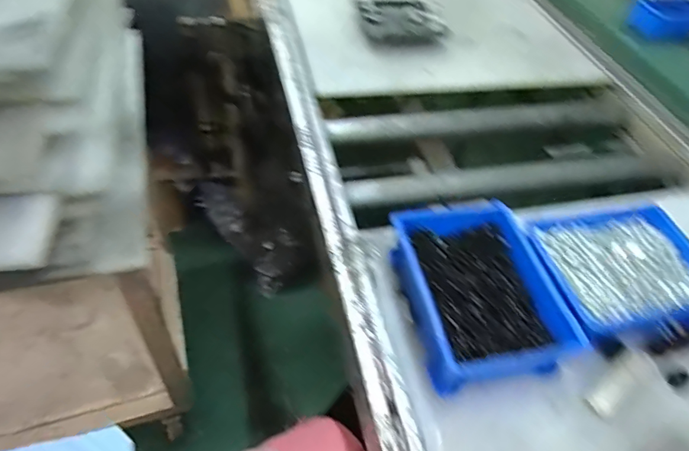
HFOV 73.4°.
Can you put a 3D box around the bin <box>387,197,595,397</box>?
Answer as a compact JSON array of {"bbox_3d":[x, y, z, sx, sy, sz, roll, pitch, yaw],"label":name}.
[{"bbox_3d":[0.141,0.070,0.506,0.153,0.059,0.201,-9,51,-13],"label":"bin"}]

